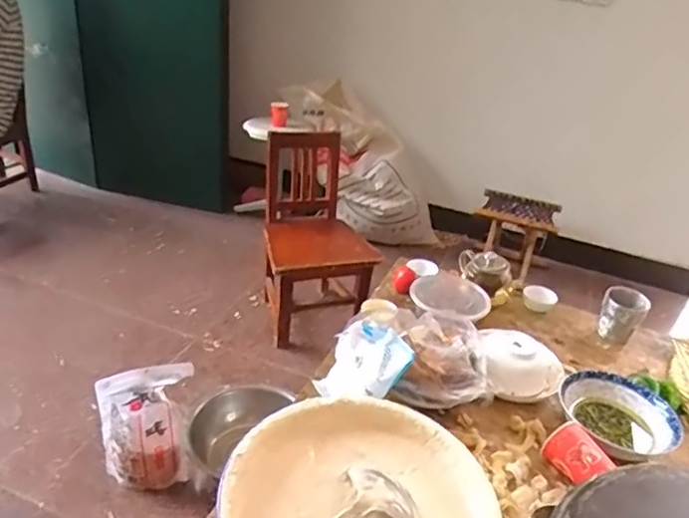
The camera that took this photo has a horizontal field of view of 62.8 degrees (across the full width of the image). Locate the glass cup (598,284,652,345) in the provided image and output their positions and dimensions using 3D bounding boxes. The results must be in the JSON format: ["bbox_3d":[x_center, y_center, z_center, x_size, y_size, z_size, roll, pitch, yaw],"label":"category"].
[{"bbox_3d":[0.549,0.109,1.114,0.074,0.092,0.078,24,34,27],"label":"glass cup"}]

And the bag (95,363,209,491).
[{"bbox_3d":[-0.418,0.368,1.229,0.200,0.290,0.098,-5,32,-20],"label":"bag"}]

